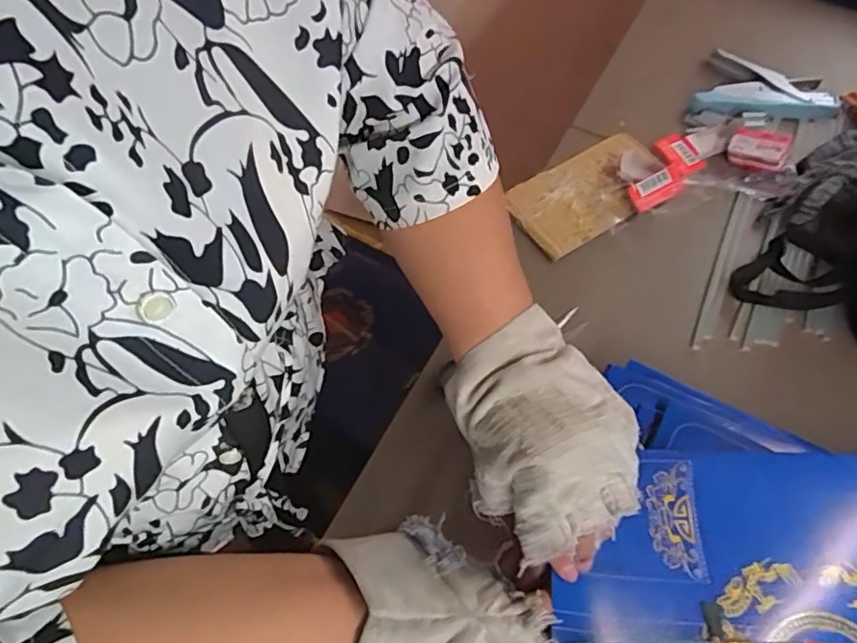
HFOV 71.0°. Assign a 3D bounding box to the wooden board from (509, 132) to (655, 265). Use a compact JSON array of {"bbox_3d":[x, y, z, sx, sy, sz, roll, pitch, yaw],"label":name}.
[{"bbox_3d":[0.166,-0.134,0.623,0.171,0.018,0.092,-31,72,-15],"label":"wooden board"}]

